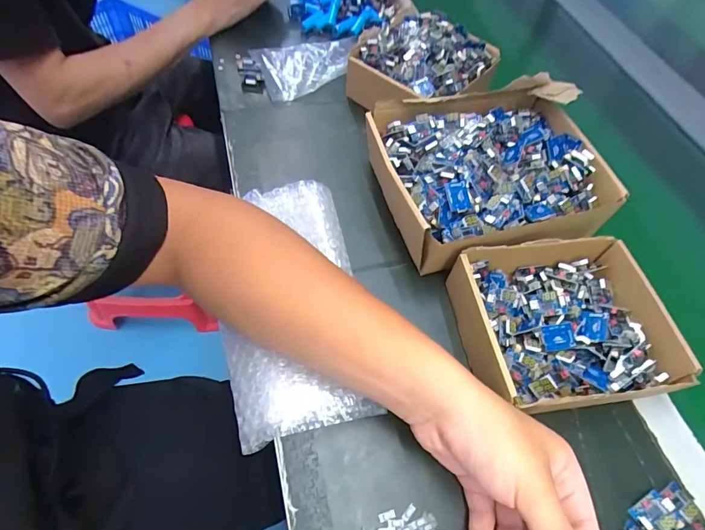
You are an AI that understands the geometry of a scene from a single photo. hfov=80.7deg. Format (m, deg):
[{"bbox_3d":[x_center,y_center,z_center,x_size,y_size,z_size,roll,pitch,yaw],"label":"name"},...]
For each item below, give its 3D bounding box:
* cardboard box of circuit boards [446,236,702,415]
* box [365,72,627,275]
[{"bbox_3d":[0.191,0.052,0.370,0.173,0.054,0.143,-8,59,-9],"label":"cardboard box of circuit boards"},{"bbox_3d":[0.140,-0.096,0.441,0.231,0.085,0.197,-7,59,-8],"label":"box"}]

